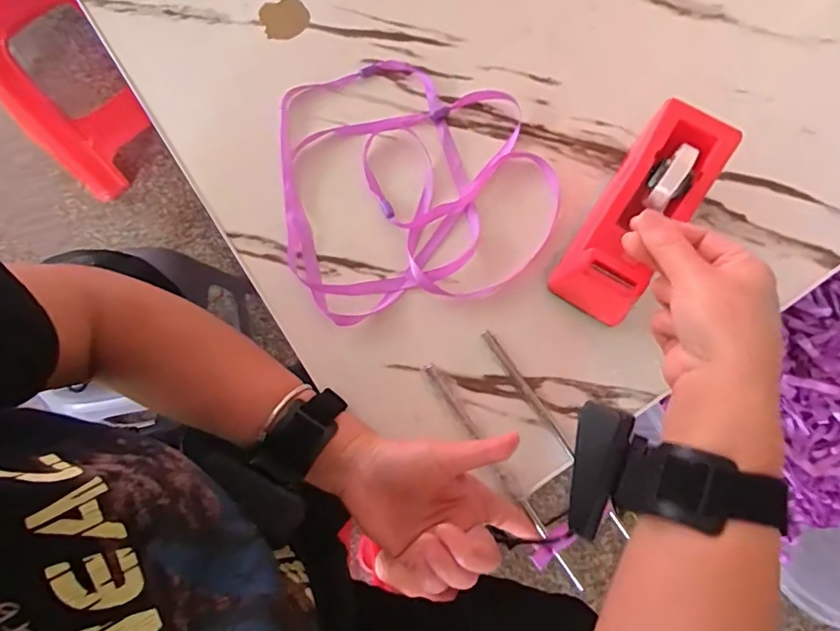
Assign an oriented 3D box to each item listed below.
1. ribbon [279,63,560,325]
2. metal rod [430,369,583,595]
[{"bbox_3d":[-0.005,-0.114,0.407,0.216,0.012,0.218,-11,77,-3],"label":"ribbon"},{"bbox_3d":[0.057,0.111,0.360,0.007,0.010,0.180,-33,80,-8],"label":"metal rod"}]

